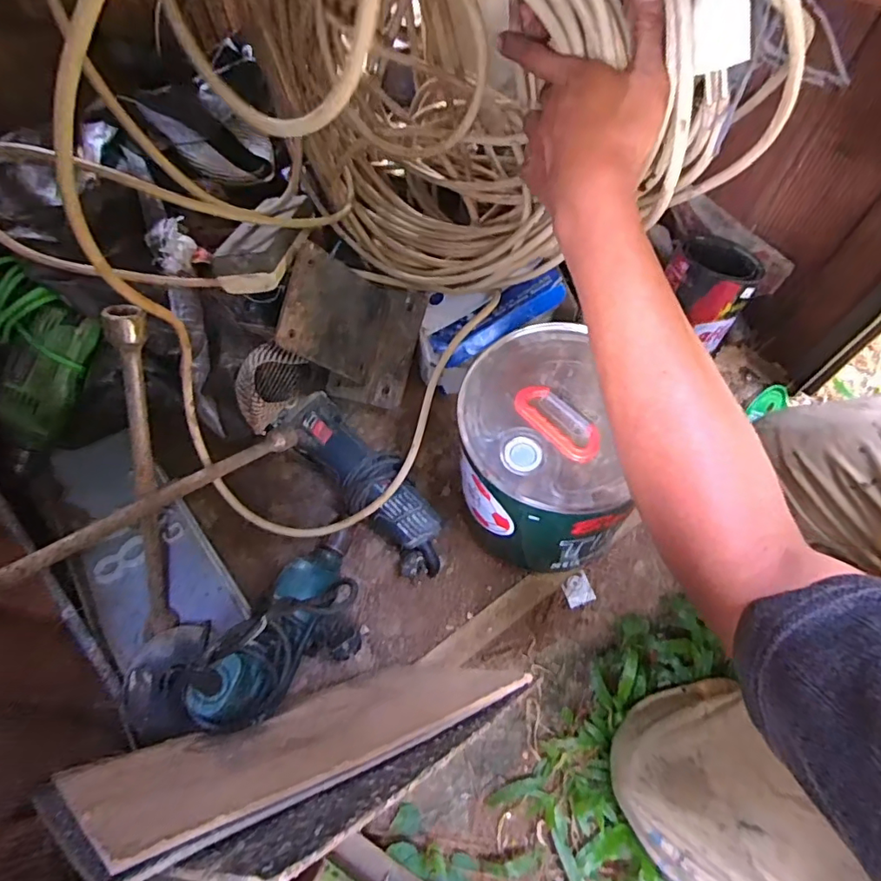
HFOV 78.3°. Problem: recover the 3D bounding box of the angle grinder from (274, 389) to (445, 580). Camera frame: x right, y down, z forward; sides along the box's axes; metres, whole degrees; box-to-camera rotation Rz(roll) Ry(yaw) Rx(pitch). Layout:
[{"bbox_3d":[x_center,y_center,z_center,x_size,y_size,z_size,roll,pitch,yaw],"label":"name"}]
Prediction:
[{"bbox_3d":[-0.082,0.049,0.630,0.081,0.076,0.243,-42,69,-17],"label":"angle grinder"}]

